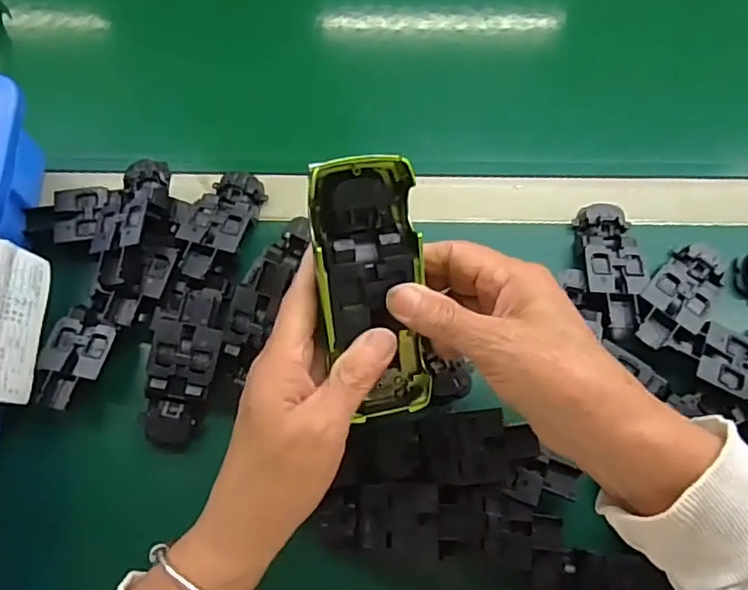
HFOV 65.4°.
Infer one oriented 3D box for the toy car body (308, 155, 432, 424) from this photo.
[{"bbox_3d":[0.000,-0.003,0.298,0.055,0.025,0.131,-12,103,-6],"label":"toy car body"}]

